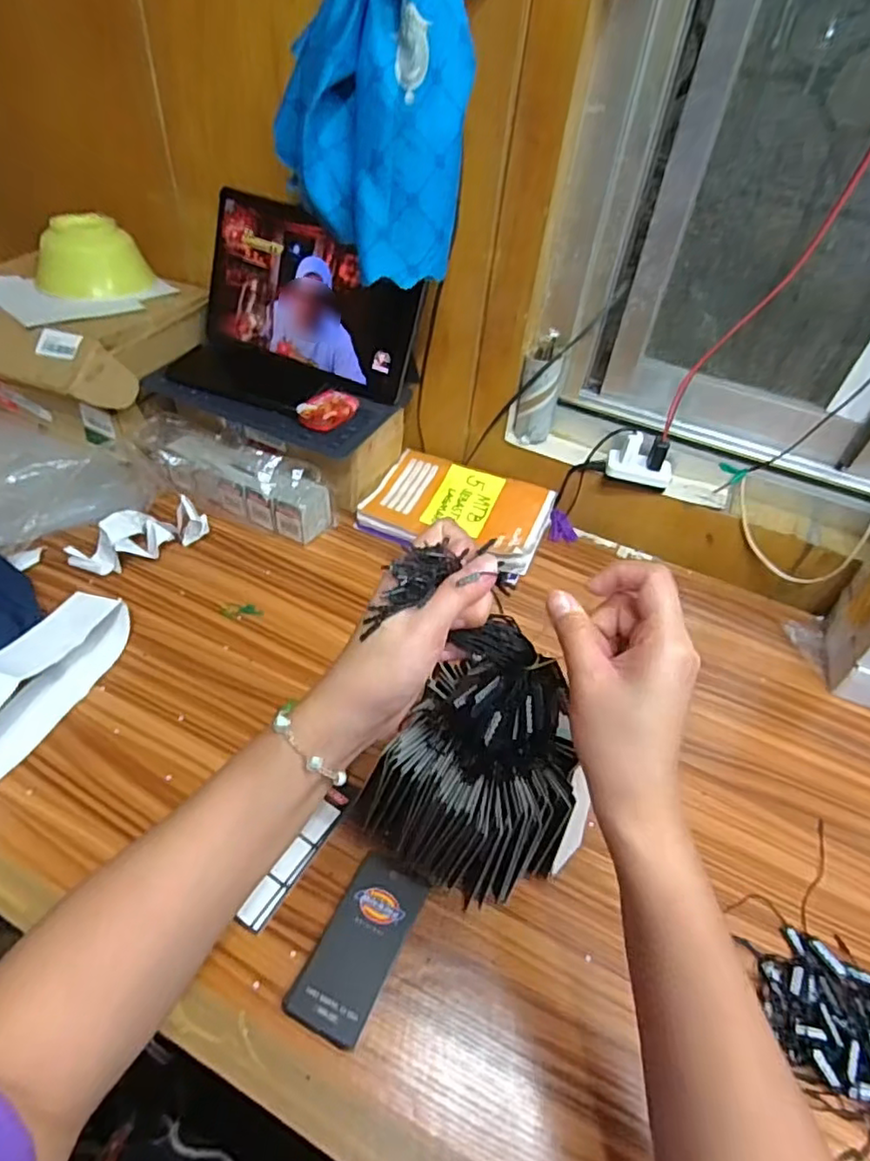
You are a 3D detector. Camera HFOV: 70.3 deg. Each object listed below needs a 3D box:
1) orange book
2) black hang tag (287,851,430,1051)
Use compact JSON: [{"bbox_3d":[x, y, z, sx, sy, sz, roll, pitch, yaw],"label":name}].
[{"bbox_3d":[0.030,-0.087,0.742,0.203,0.021,0.146,21,47,13],"label":"orange book"},{"bbox_3d":[-0.050,0.243,0.416,0.053,0.006,0.108,20,46,16],"label":"black hang tag"}]

